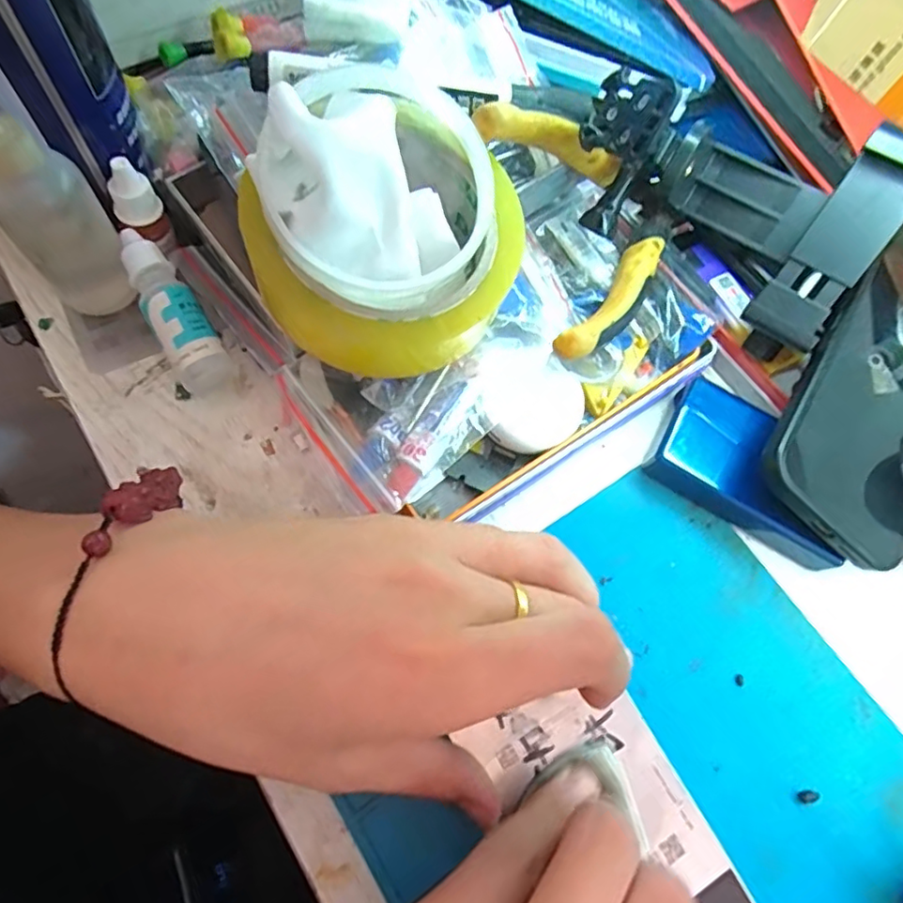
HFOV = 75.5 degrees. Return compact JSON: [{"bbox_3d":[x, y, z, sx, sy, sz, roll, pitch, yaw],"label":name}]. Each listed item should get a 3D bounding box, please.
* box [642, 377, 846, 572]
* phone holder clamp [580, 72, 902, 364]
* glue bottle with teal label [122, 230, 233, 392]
[{"bbox_3d":[0.134,0.007,0.257,0.087,0.020,0.049,31,68,6],"label":"box"},{"bbox_3d":[0.121,-0.113,0.258,0.133,0.074,0.072,31,68,6],"label":"phone holder clamp"},{"bbox_3d":[-0.120,-0.061,0.250,0.021,0.023,0.075,-29,93,-10],"label":"glue bottle with teal label"}]

